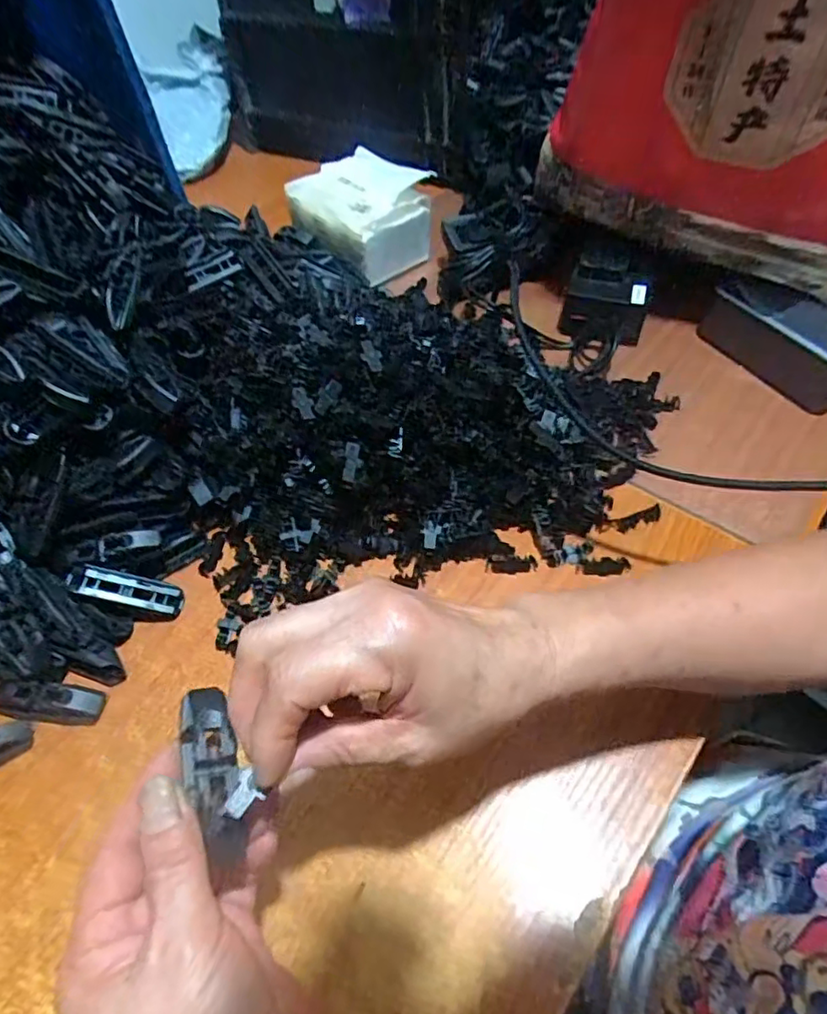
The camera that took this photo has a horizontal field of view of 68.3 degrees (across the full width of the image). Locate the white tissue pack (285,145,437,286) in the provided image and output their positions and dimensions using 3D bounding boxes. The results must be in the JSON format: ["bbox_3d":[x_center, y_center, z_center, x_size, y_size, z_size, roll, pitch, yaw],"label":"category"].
[{"bbox_3d":[-0.054,-0.304,0.625,0.142,0.064,0.109,38,66,25],"label":"white tissue pack"}]

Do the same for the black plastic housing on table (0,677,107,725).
[{"bbox_3d":[-0.231,0.120,0.379,0.070,0.022,0.021,3,56,6],"label":"black plastic housing on table"}]

